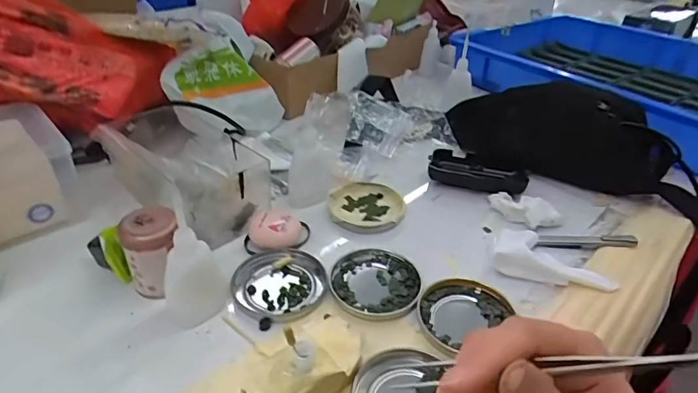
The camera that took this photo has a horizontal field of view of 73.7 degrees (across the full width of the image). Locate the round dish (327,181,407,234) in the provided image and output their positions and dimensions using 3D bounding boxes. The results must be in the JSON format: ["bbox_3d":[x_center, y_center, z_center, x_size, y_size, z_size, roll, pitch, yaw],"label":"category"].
[{"bbox_3d":[0.018,0.010,0.501,0.078,0.017,0.077,2,36,-2],"label":"round dish"}]

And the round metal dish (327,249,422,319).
[{"bbox_3d":[0.022,0.074,0.407,0.077,0.008,0.077,10,36,9],"label":"round metal dish"}]

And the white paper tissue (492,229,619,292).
[{"bbox_3d":[0.185,0.055,0.423,0.104,0.022,0.041,13,37,13],"label":"white paper tissue"}]

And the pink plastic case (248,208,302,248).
[{"bbox_3d":[-0.072,0.032,0.445,0.047,0.022,0.040,8,36,6],"label":"pink plastic case"}]

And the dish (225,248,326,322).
[{"bbox_3d":[-0.060,0.076,0.404,0.077,0.012,0.075,2,36,-2],"label":"dish"}]

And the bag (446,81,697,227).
[{"bbox_3d":[0.279,-0.088,0.578,0.288,0.090,0.140,13,37,13],"label":"bag"}]

